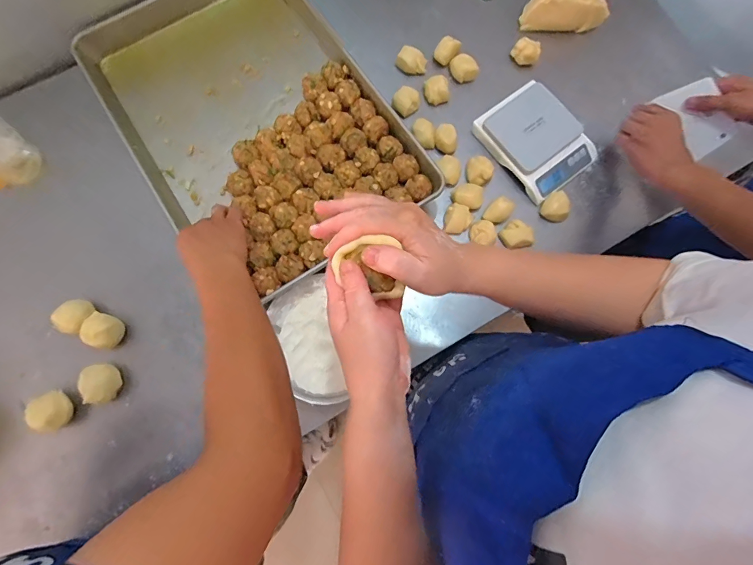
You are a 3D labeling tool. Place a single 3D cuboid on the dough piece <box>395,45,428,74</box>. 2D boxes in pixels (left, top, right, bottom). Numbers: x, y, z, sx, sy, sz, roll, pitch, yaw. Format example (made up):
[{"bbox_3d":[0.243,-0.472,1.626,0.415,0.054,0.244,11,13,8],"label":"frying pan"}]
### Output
[{"bbox_3d":[0.066,-0.410,0.716,0.052,0.031,0.039,26,80,4],"label":"dough piece"}]

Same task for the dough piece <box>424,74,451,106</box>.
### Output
[{"bbox_3d":[0.111,-0.352,0.701,0.052,0.027,0.045,14,79,2],"label":"dough piece"}]

